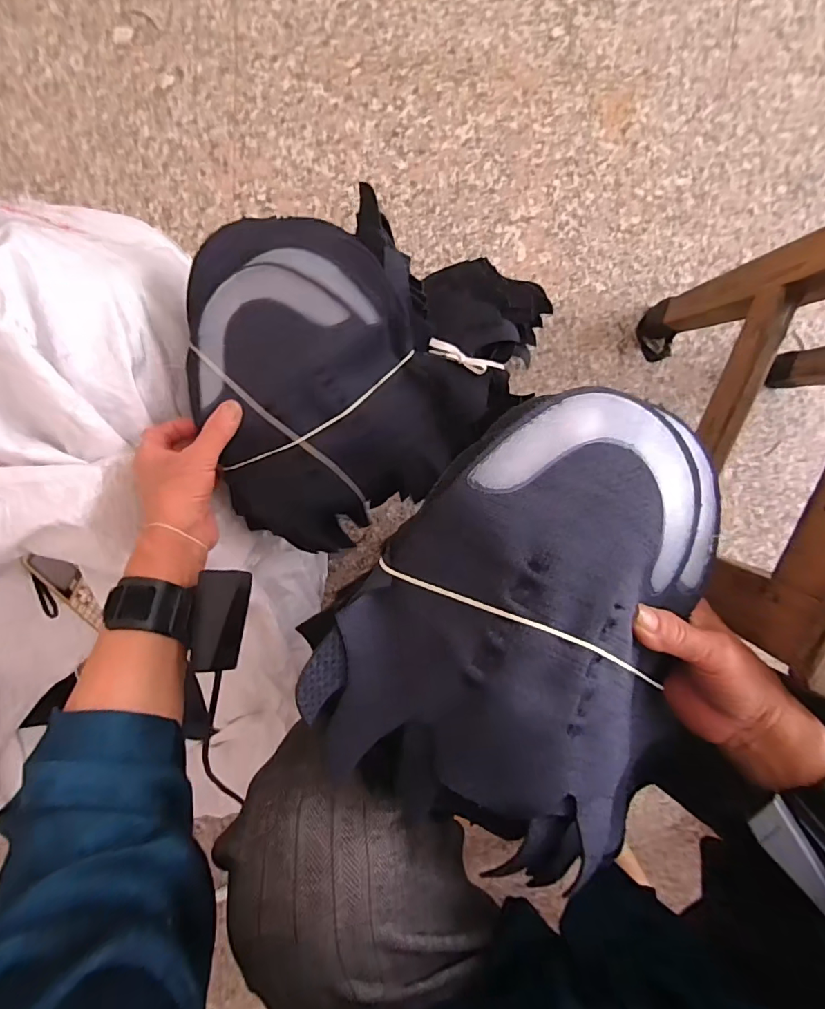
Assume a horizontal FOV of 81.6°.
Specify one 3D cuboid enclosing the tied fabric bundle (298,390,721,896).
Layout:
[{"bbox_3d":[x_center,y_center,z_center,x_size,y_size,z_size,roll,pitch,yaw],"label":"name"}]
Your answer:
[{"bbox_3d":[0.087,0.082,0.262,0.222,0.060,0.257,42,95,-9],"label":"tied fabric bundle"}]

